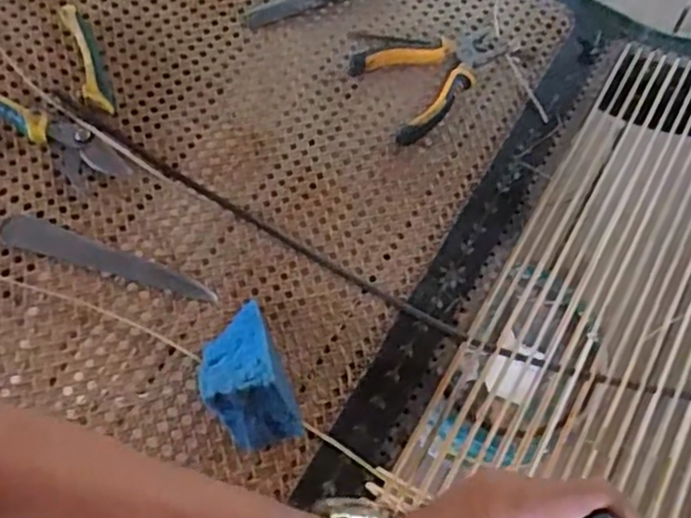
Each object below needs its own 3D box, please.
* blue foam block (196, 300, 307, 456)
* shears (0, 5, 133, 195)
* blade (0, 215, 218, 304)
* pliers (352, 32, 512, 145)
[{"bbox_3d":[-0.079,0.083,0.530,0.061,0.058,0.111,-19,66,-11],"label":"blue foam block"},{"bbox_3d":[-0.250,-0.139,0.621,0.138,0.018,0.174,-40,72,-19],"label":"shears"},{"bbox_3d":[-0.197,-0.001,0.594,0.184,0.004,0.029,16,63,0],"label":"blade"},{"bbox_3d":[0.093,-0.184,0.689,0.154,0.017,0.104,-28,68,-15],"label":"pliers"}]

